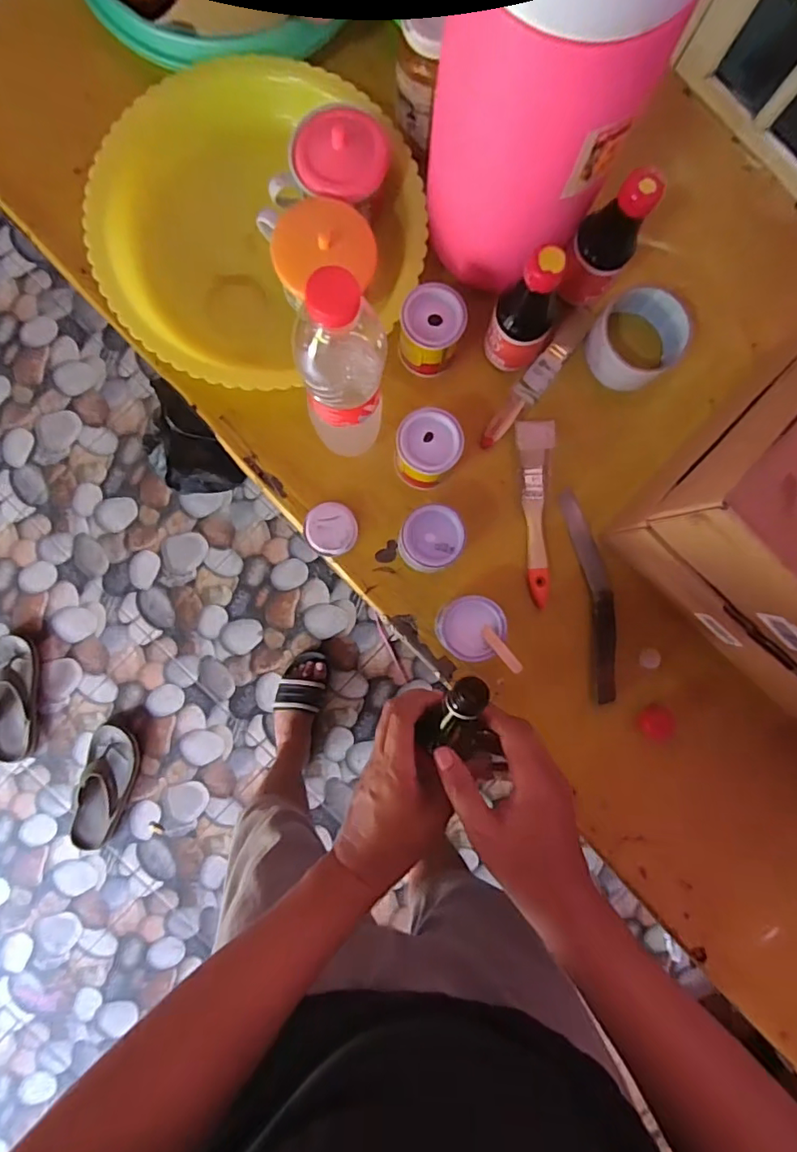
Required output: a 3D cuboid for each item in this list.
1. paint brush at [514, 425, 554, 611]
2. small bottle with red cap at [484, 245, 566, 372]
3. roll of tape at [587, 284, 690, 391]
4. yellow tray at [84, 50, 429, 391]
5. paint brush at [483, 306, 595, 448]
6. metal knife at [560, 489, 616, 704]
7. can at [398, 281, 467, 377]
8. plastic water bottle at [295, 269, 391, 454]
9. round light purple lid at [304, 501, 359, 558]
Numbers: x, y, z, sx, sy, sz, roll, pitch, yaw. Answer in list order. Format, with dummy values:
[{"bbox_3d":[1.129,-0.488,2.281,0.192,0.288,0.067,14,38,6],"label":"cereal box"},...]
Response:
[{"bbox_3d":[0.137,-0.061,0.520,0.034,0.008,0.177,-3,88,-2],"label":"paint brush"},{"bbox_3d":[0.113,-0.226,0.460,0.050,0.138,0.051,0,88,-2],"label":"small bottle with red cap"},{"bbox_3d":[0.225,-0.223,0.513,0.080,0.041,0.097,40,87,-1],"label":"roll of tape"},{"bbox_3d":[-0.129,-0.327,0.504,0.301,0.060,0.296,24,88,-1],"label":"yellow tray"},{"bbox_3d":[0.137,-0.195,0.528,0.025,0.009,0.166,36,87,-1],"label":"paint brush"},{"bbox_3d":[0.192,0.018,0.522,0.032,0.013,0.205,-11,89,-2],"label":"metal knife"},{"bbox_3d":[0.029,-0.225,0.495,0.055,0.060,0.057,0,88,-2],"label":"can"},{"bbox_3d":[-0.040,-0.141,0.410,0.061,0.229,0.058,-1,88,-2],"label":"plastic water bottle"},{"bbox_3d":[-0.064,-0.045,0.516,0.049,0.011,0.050,0,88,-2],"label":"round light purple lid"}]

